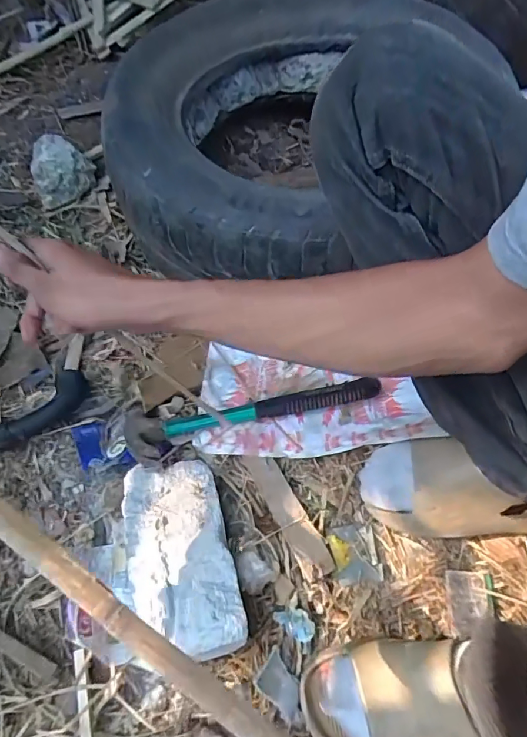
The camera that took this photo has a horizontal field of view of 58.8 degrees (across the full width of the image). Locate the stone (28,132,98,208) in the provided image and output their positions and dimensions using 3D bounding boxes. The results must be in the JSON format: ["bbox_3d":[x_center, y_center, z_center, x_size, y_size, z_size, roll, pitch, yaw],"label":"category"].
[{"bbox_3d":[-0.348,-0.346,0.808,0.104,0.056,0.102,-21,66,-11],"label":"stone"}]

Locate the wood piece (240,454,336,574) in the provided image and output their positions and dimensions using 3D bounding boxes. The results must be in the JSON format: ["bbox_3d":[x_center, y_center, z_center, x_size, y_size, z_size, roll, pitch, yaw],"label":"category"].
[{"bbox_3d":[0.027,0.163,0.543,0.036,0.015,0.158,-25,66,-13],"label":"wood piece"}]

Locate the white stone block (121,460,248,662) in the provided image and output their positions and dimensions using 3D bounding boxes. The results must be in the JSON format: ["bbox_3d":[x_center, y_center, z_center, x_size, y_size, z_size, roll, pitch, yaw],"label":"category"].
[{"bbox_3d":[-0.087,0.195,0.497,0.101,0.054,0.198,-14,64,-8],"label":"white stone block"}]

